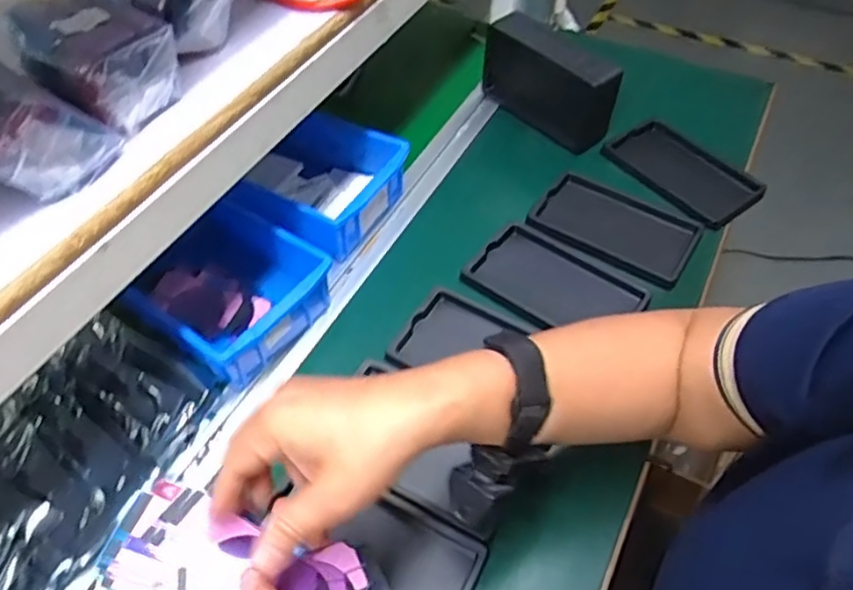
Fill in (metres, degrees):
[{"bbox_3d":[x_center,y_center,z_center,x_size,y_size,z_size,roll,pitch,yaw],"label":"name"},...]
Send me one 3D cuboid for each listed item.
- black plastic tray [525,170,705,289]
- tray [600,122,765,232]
[{"bbox_3d":[0.195,-0.075,0.672,0.163,0.011,0.105,27,57,20],"label":"black plastic tray"},{"bbox_3d":[0.293,-0.144,0.738,0.097,0.014,0.163,-30,57,-21],"label":"tray"}]

